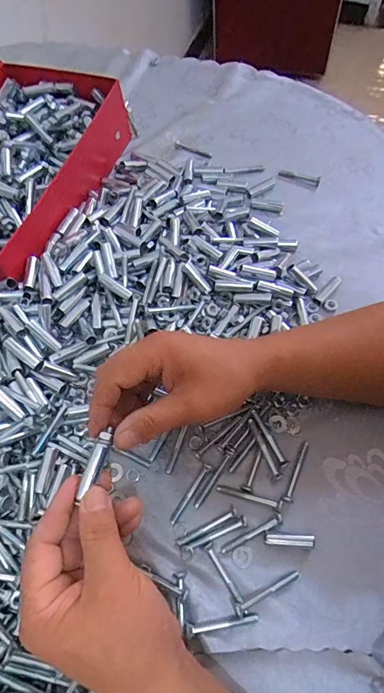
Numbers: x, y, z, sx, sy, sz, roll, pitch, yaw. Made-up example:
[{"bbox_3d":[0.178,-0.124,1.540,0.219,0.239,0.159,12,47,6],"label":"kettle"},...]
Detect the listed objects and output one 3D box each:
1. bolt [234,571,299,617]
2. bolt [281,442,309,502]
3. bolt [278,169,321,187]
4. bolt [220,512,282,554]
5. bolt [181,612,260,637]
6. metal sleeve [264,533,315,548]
[{"bbox_3d":[0.059,0.191,0.306,0.056,0.004,0.007,-26,65,-9],"label":"bolt"},{"bbox_3d":[0.093,0.109,0.345,0.009,0.005,0.055,26,68,15],"label":"bolt"},{"bbox_3d":[0.139,-0.220,0.514,0.053,0.010,0.012,16,66,10],"label":"bolt"},{"bbox_3d":[0.049,0.154,0.325,0.056,0.004,0.009,-25,65,-9],"label":"bolt"},{"bbox_3d":[0.023,0.208,0.297,0.054,0.007,0.008,-9,64,-2],"label":"bolt"},{"bbox_3d":[0.079,0.157,0.321,0.040,0.008,0.009,1,64,3],"label":"metal sleeve"}]

